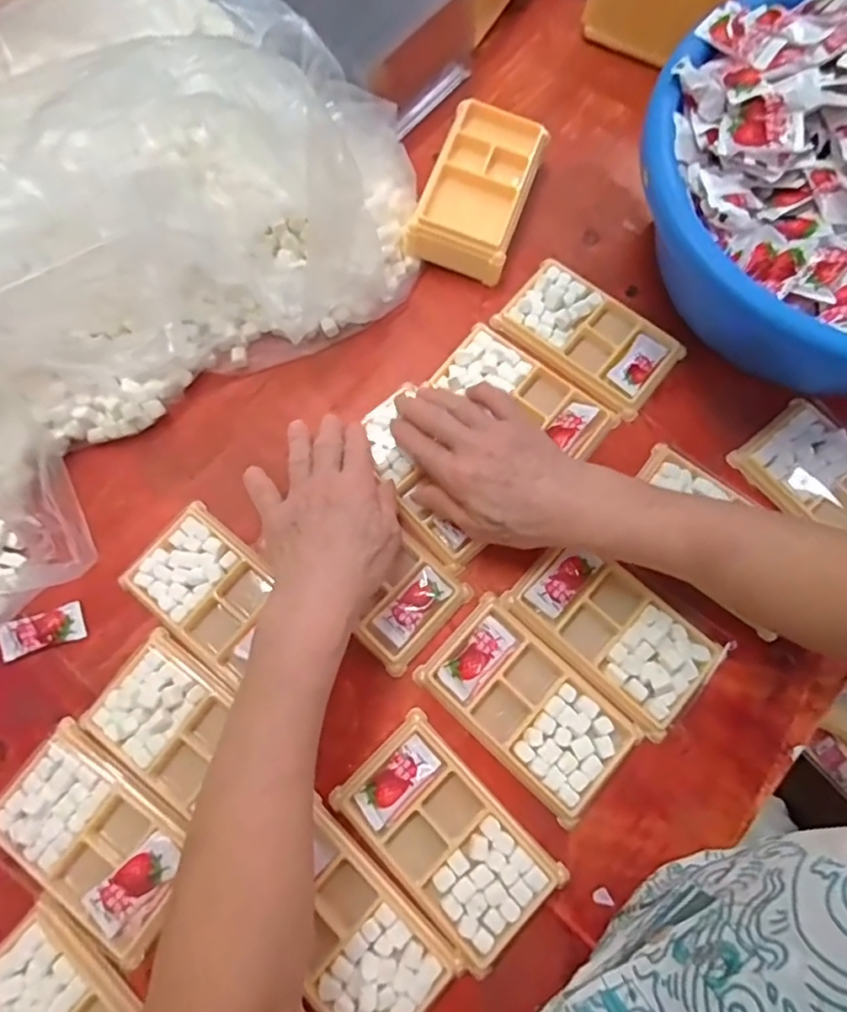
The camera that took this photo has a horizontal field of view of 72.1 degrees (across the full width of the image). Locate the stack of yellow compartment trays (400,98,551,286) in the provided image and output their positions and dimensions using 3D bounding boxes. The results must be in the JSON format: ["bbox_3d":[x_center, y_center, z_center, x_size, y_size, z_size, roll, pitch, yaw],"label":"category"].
[{"bbox_3d":[0.048,-0.263,0.490,0.087,0.044,0.140,22,76,7],"label":"stack of yellow compartment trays"}]

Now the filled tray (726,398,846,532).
[{"bbox_3d":[0.305,-0.009,0.427,0.072,0.018,0.138,-40,77,-9],"label":"filled tray"}]

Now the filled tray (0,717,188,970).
[{"bbox_3d":[-0.210,0.212,0.375,0.133,0.018,0.077,38,78,11],"label":"filled tray"}]

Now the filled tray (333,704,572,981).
[{"bbox_3d":[0.015,0.211,0.370,0.078,0.011,0.136,-43,78,-10],"label":"filled tray"}]

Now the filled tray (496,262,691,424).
[{"bbox_3d":[0.133,-0.136,0.469,0.135,0.015,0.080,38,78,11],"label":"filled tray"}]

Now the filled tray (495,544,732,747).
[{"bbox_3d":[0.131,0.082,0.403,0.131,0.011,0.079,43,79,12],"label":"filled tray"}]

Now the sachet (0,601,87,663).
[{"bbox_3d":[-0.273,0.090,0.415,0.057,0.008,0.026,-19,75,-4],"label":"sachet"}]

